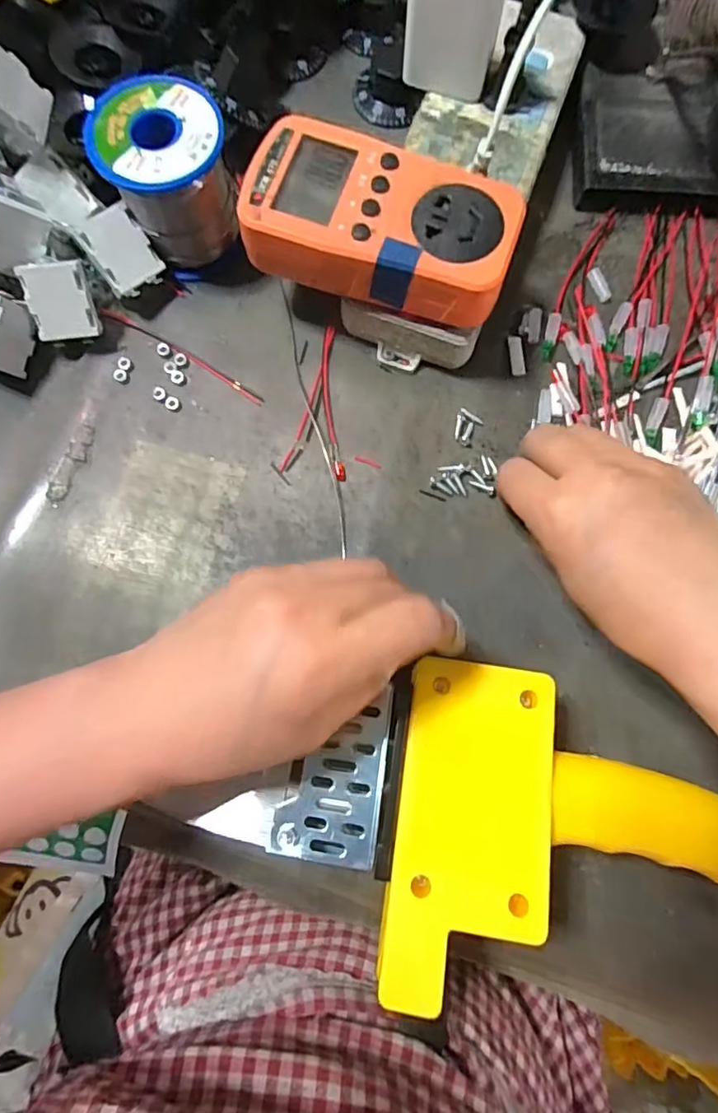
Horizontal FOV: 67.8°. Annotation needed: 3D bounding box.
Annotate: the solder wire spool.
[{"bbox_3d":[-0.098,-0.199,0.285,0.061,0.060,0.057,0,79,-1],"label":"solder wire spool"}]

